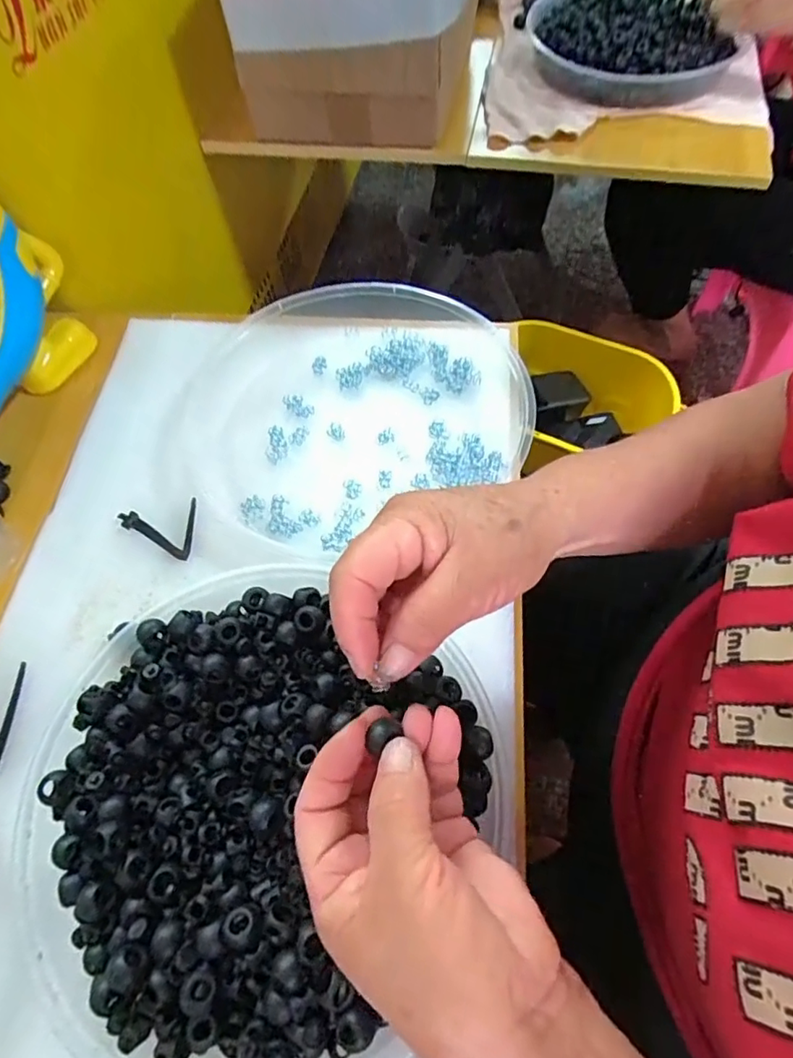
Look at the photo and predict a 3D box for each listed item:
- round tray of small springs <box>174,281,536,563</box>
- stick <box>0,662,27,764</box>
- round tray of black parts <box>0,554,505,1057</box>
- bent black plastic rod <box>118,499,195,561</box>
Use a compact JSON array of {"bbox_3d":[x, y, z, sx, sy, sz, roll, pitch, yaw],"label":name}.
[{"bbox_3d":[-0.042,-0.100,0.412,0.244,0.029,0.225,-1,63,2],"label":"round tray of small springs"},{"bbox_3d":[-0.228,0.110,0.325,0.007,0.005,0.062,-2,63,1],"label":"stick"},{"bbox_3d":[-0.082,0.128,0.284,0.223,0.050,0.221,-1,63,2],"label":"round tray of black parts"},{"bbox_3d":[-0.163,0.001,0.373,0.050,0.004,0.044,-4,63,0],"label":"bent black plastic rod"}]

